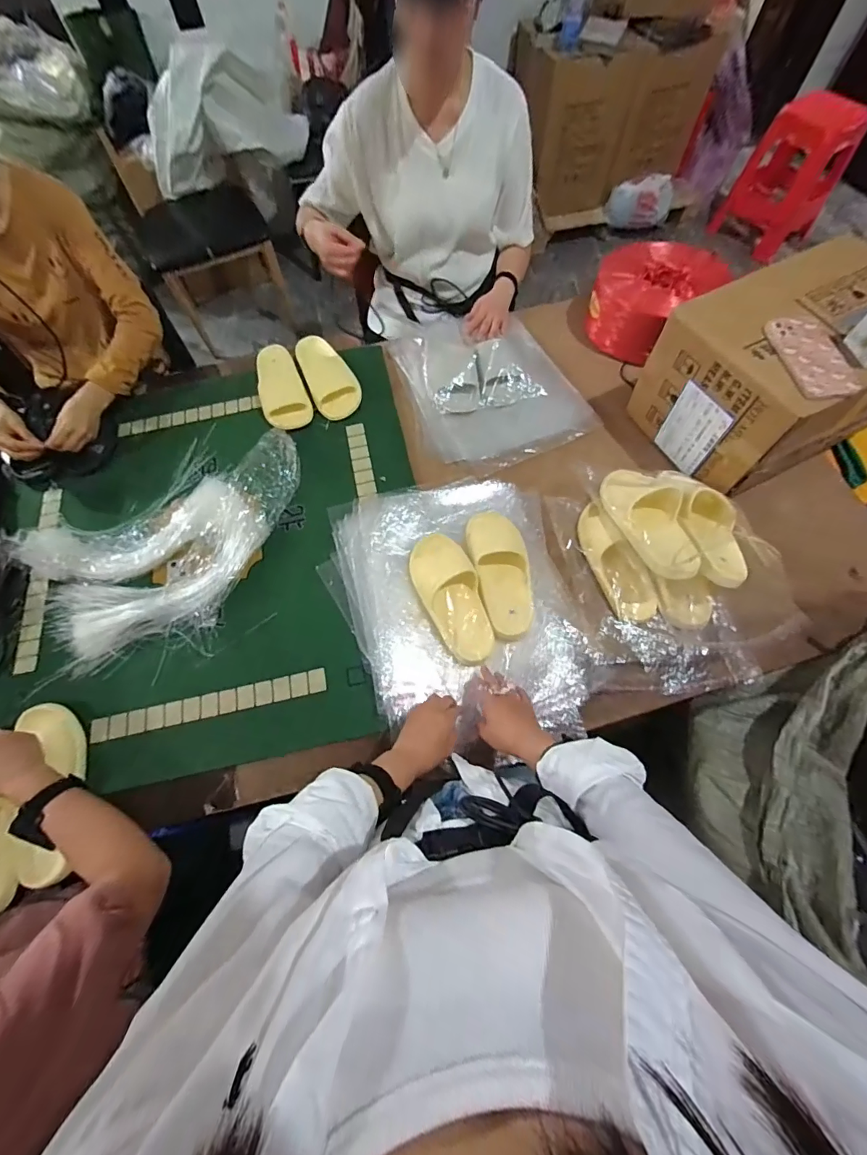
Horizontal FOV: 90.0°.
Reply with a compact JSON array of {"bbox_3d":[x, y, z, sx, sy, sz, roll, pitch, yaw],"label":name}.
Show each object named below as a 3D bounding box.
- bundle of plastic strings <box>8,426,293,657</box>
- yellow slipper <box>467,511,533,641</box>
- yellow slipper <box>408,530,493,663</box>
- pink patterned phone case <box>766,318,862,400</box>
[{"bbox_3d":[-0.491,-0.079,0.838,0.532,0.033,0.324,-30,74,-9],"label":"bundle of plastic strings"},{"bbox_3d":[0.120,-0.015,0.769,0.097,0.047,0.250,-11,67,-3],"label":"yellow slipper"},{"bbox_3d":[0.031,0.026,0.737,0.101,0.055,0.243,-24,68,-9],"label":"yellow slipper"},{"bbox_3d":[0.575,-0.338,0.660,0.094,0.017,0.164,-10,72,-3],"label":"pink patterned phone case"}]

